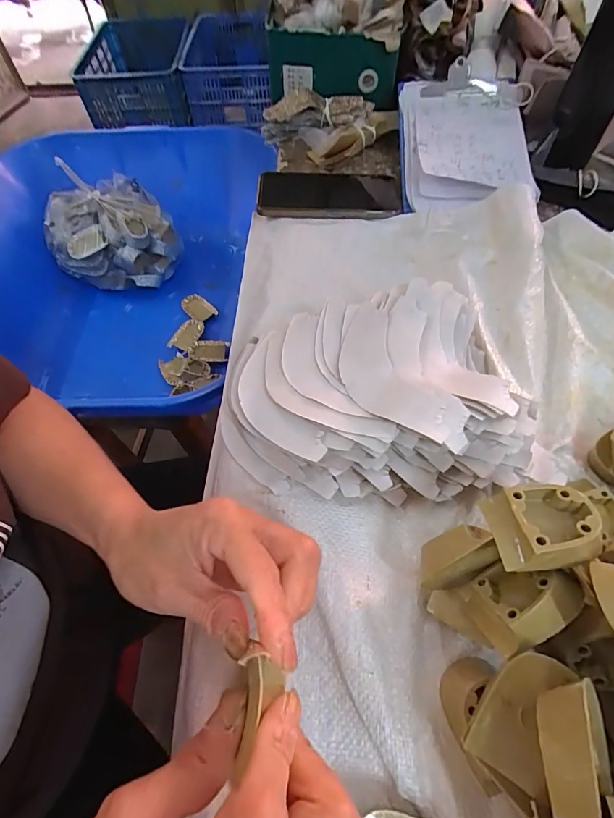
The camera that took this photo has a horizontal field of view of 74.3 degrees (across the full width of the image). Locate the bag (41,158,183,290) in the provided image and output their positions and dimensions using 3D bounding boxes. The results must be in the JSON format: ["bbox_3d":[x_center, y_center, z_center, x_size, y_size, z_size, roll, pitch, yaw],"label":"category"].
[{"bbox_3d":[-0.341,-0.312,0.709,0.207,0.195,0.116,-17,23,-21],"label":"bag"}]

